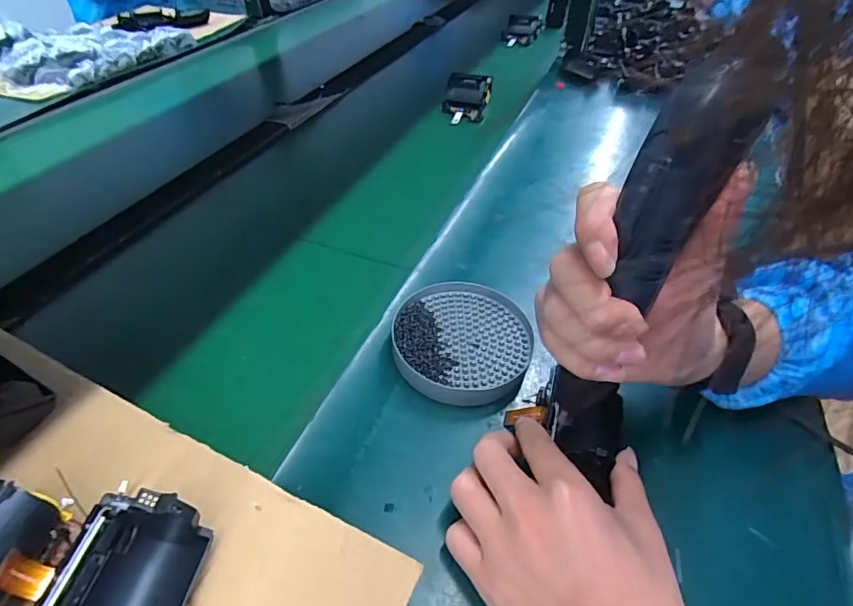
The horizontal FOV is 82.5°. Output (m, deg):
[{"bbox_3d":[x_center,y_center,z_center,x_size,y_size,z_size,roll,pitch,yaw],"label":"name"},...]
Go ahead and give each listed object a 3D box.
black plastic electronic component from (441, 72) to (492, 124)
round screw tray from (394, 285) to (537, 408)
[{"bbox_3d":[0.067,-0.324,0.761,0.080,0.035,0.114,5,43,4],"label":"black plastic electronic component"},{"bbox_3d":[0.030,0.030,0.400,0.108,0.021,0.112,1,43,-1],"label":"round screw tray"}]

